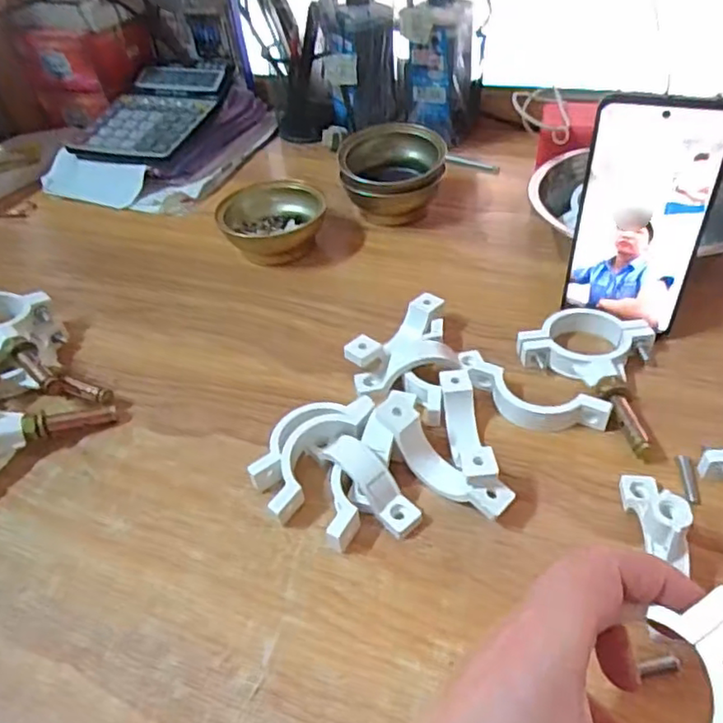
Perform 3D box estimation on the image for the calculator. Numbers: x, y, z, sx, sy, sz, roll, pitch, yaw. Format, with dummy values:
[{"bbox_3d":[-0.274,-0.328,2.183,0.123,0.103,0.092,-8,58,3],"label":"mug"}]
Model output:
[{"bbox_3d":[-0.234,-0.289,0.703,0.126,0.019,0.183,10,54,16],"label":"calculator"}]

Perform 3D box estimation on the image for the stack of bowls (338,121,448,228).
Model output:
[{"bbox_3d":[0.030,-0.176,0.580,0.095,0.069,0.079,-2,43,4],"label":"stack of bowls"}]

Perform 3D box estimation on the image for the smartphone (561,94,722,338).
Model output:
[{"bbox_3d":[0.178,-0.091,0.390,0.075,0.146,0.006,14,42,21],"label":"smartphone"}]

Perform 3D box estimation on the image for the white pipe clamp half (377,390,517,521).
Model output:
[{"bbox_3d":[0.045,0.056,0.350,0.024,0.035,0.089,-33,49,-26],"label":"white pipe clamp half"}]

